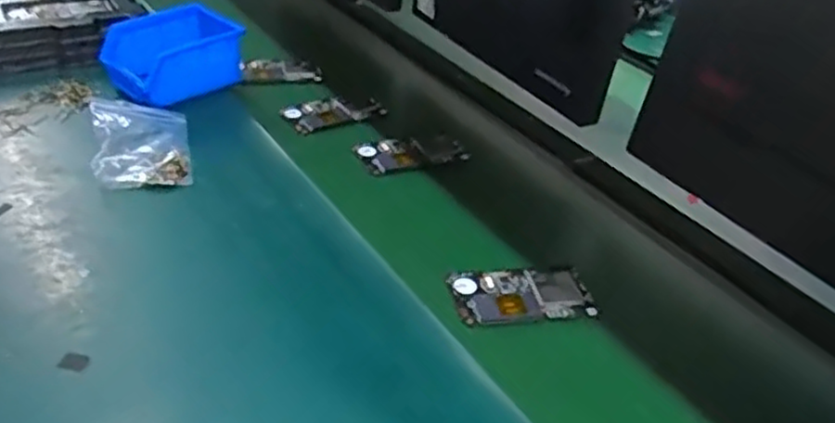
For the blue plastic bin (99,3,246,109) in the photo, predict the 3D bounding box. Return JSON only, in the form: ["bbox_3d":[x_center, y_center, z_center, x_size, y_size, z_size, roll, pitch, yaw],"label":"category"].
[{"bbox_3d":[-0.295,-0.189,0.846,0.114,0.081,0.143,27,34,31],"label":"blue plastic bin"}]

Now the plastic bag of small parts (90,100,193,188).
[{"bbox_3d":[-0.287,-0.072,0.732,0.091,0.010,0.138,2,43,-27],"label":"plastic bag of small parts"}]

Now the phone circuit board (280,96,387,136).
[{"bbox_3d":[-0.106,-0.126,0.873,0.124,0.011,0.063,-20,50,-33],"label":"phone circuit board"}]

